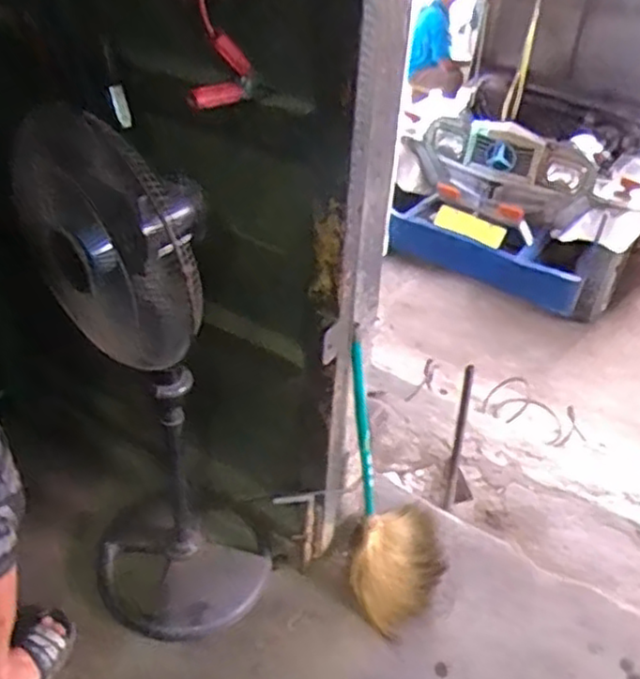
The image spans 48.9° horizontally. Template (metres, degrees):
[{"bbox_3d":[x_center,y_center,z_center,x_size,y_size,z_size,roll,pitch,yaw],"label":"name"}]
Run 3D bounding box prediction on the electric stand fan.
[{"bbox_3d":[-0.307,0.122,1.381,0.371,1.117,0.351,-10,41,-16],"label":"electric stand fan"}]

